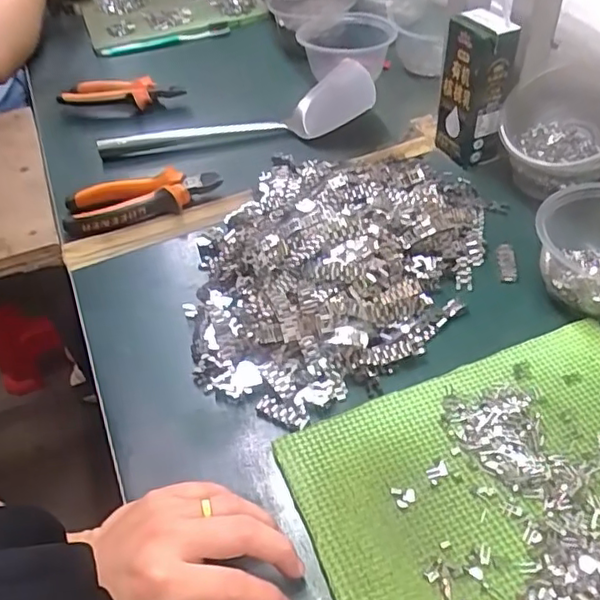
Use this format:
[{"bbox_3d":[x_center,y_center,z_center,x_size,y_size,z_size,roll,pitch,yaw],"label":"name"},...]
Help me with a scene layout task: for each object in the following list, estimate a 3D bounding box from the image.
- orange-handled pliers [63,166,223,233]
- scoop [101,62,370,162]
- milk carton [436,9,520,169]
[{"bbox_3d":[-0.151,-0.100,0.566,0.146,0.026,0.051,-14,47,-9],"label":"orange-handled pliers"},{"bbox_3d":[-0.066,-0.193,0.653,0.304,0.065,0.054,-19,48,-13],"label":"scoop"},{"bbox_3d":[0.167,-0.202,0.565,0.047,0.127,0.069,-21,48,-15],"label":"milk carton"}]

